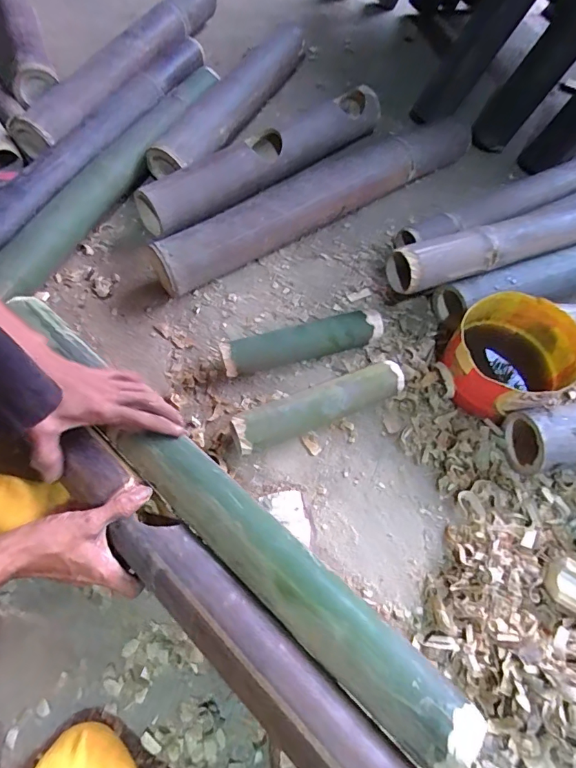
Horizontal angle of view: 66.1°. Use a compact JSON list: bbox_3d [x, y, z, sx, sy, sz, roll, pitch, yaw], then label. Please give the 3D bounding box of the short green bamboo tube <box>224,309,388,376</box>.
[{"bbox_3d":[0.019,-0.061,0.611,0.224,0.054,0.054,-15,64,-10],"label":"short green bamboo tube"}]

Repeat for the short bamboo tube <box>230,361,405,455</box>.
[{"bbox_3d":[0.042,0.031,0.567,0.227,0.056,0.044,-21,65,-13],"label":"short bamboo tube"}]

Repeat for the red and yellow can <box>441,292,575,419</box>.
[{"bbox_3d":[0.287,-0.036,0.590,0.147,0.103,0.133,-26,66,-15],"label":"red and yellow can"}]

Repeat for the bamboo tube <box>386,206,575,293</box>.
[{"bbox_3d":[0.420,-0.233,0.656,0.577,0.050,0.053,-17,64,-13],"label":"bamboo tube"}]

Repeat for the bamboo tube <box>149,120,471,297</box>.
[{"bbox_3d":[0.062,-0.305,0.727,0.590,0.089,0.096,-31,68,-17],"label":"bamboo tube"}]

